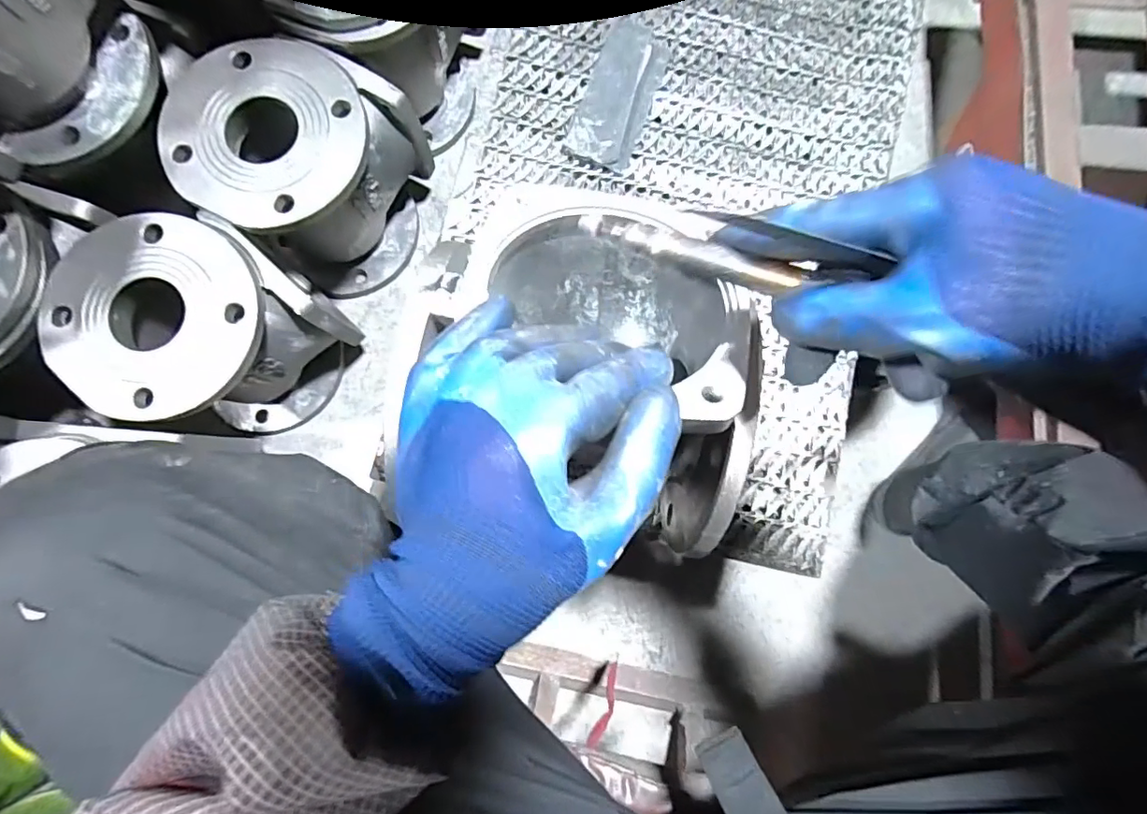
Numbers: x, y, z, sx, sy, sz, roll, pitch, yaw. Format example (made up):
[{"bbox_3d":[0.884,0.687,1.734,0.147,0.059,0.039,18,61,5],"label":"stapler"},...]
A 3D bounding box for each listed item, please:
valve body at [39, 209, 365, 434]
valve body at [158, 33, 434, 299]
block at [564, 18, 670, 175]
[{"bbox_3d":[-0.362,-0.078,0.543,0.184,0.195,0.171,0,84,-2],"label":"valve body"},{"bbox_3d":[-0.277,-0.246,0.562,0.182,0.191,0.187,0,84,-2],"label":"valve body"},{"bbox_3d":[0.044,-0.288,0.479,0.061,0.020,0.139,19,84,0],"label":"block"}]

